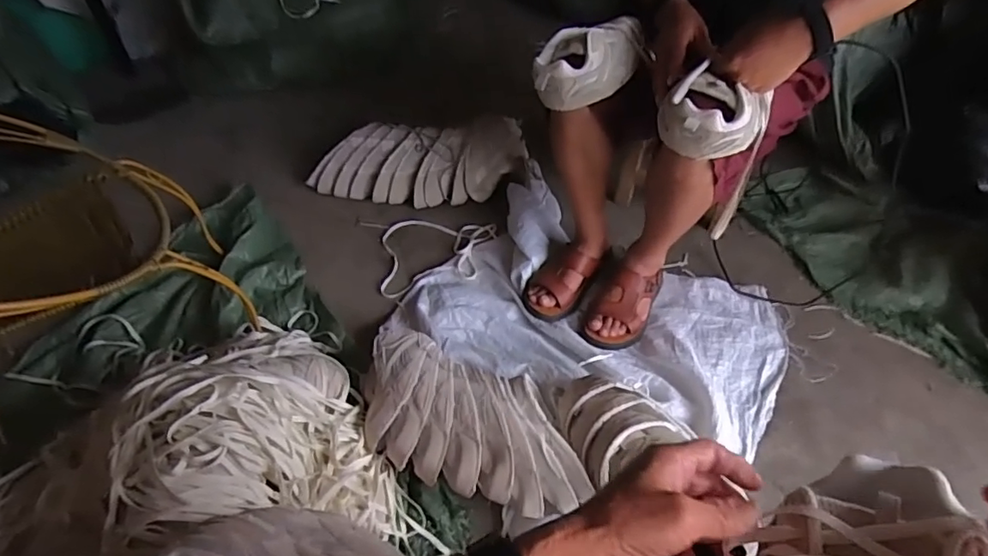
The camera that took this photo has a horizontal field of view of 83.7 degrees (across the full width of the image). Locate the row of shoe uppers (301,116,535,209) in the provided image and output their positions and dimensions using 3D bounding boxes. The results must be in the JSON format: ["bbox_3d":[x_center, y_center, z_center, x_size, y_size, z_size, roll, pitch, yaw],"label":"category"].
[{"bbox_3d":[-0.274,-0.353,1.726,0.735,0.182,0.224,-2,45,13],"label":"row of shoe uppers"}]

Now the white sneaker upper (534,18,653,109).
[{"bbox_3d":[0.183,-0.398,0.998,0.137,0.112,0.256,25,52,21],"label":"white sneaker upper"}]

